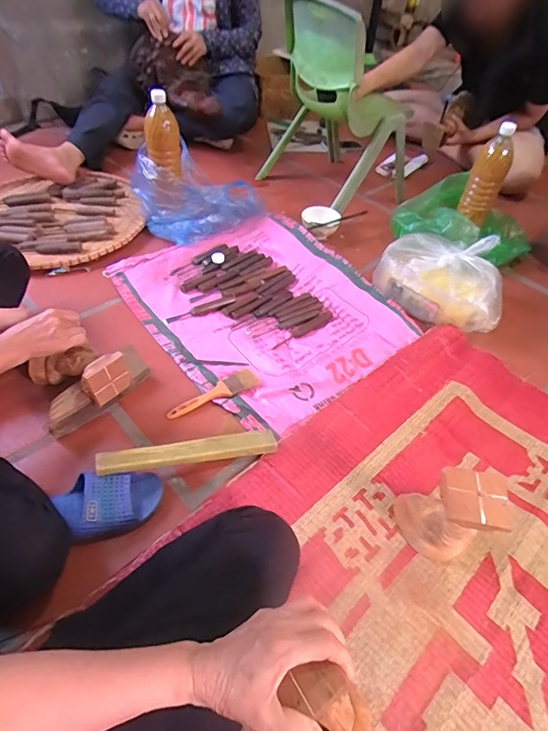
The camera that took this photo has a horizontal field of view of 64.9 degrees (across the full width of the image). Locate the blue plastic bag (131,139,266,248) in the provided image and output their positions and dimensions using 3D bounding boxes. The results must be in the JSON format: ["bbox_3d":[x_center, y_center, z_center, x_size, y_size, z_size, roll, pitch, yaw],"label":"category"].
[{"bbox_3d":[-0.195,-0.469,1.168,0.326,0.167,0.223,-22,53,-21],"label":"blue plastic bag"}]

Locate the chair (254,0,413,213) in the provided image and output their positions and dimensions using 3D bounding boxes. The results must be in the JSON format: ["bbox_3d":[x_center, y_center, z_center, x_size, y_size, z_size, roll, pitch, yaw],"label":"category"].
[{"bbox_3d":[0.203,-0.739,1.223,0.330,0.455,0.349,-27,55,-25],"label":"chair"}]

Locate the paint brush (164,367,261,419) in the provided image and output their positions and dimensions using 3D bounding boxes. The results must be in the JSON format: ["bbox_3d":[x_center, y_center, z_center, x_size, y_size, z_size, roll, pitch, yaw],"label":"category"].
[{"bbox_3d":[-0.112,0.054,0.815,0.183,0.013,0.048,-26,55,-24],"label":"paint brush"}]

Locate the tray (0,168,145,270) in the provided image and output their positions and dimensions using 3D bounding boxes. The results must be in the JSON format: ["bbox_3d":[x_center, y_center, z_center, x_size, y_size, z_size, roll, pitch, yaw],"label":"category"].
[{"bbox_3d":[-0.598,-0.404,1.168,0.449,0.060,0.455,2,48,-2],"label":"tray"}]

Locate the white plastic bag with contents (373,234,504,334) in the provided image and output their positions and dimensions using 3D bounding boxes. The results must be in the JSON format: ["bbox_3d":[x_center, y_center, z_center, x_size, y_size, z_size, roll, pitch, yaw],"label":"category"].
[{"bbox_3d":[0.377,-0.193,0.998,0.264,0.134,0.199,6,48,1],"label":"white plastic bag with contents"}]

